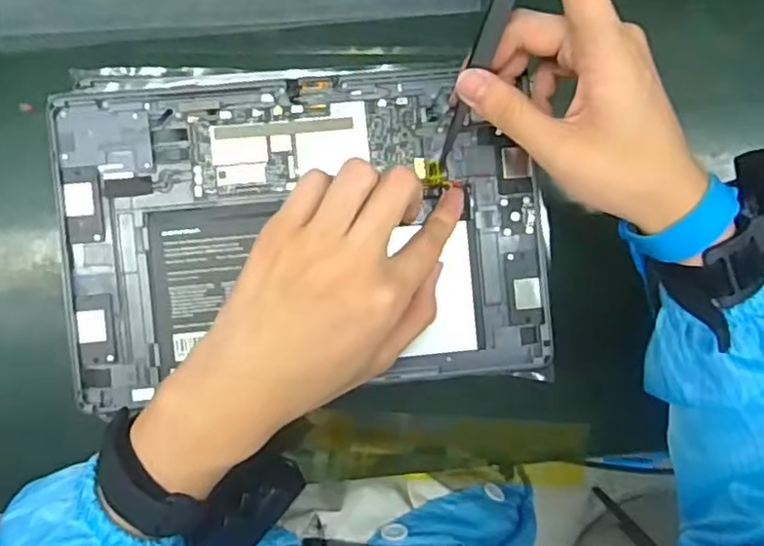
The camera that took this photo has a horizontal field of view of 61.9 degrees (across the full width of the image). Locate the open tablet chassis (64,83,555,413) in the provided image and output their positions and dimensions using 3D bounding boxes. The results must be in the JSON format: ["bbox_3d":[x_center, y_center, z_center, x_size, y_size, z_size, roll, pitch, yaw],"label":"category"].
[{"bbox_3d":[-0.039,-0.021,0.343,0.254,0.013,0.163,-4,88,-2],"label":"open tablet chassis"}]

